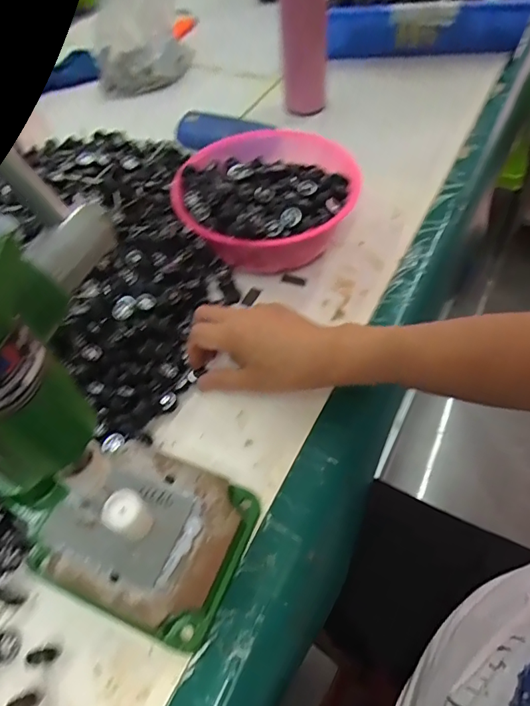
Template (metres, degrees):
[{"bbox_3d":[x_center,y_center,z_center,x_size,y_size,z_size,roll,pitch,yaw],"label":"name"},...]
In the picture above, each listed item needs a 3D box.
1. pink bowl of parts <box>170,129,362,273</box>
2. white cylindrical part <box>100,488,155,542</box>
[{"bbox_3d":[0.002,-0.167,0.539,0.187,0.091,0.202,-2,53,3],"label":"pink bowl of parts"},{"bbox_3d":[-0.091,0.112,0.329,0.028,0.031,0.026,-2,53,3],"label":"white cylindrical part"}]

